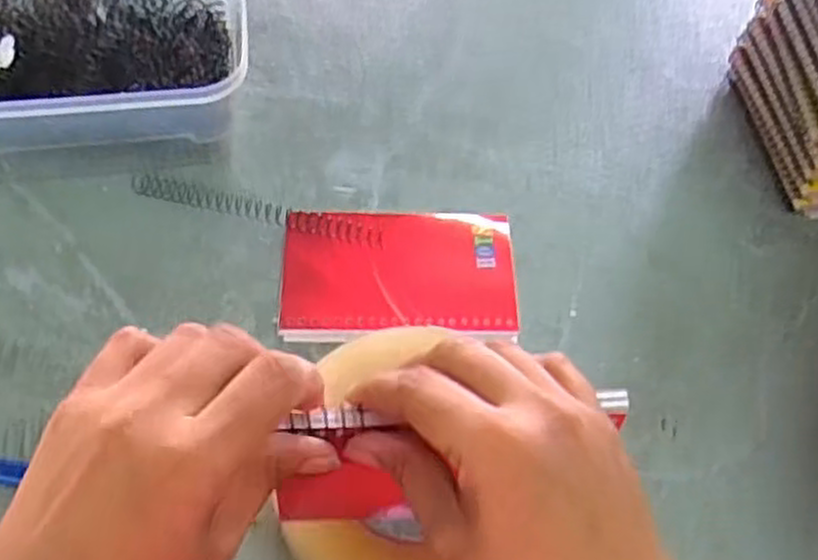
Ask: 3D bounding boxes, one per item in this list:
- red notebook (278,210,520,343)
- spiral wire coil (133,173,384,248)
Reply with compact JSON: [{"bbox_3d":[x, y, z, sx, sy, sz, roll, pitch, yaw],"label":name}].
[{"bbox_3d":[-0.006,-0.003,0.451,0.129,0.008,0.079,0,61,-4],"label":"red notebook"},{"bbox_3d":[-0.090,-0.044,0.473,0.155,0.015,0.020,17,59,6],"label":"spiral wire coil"}]

